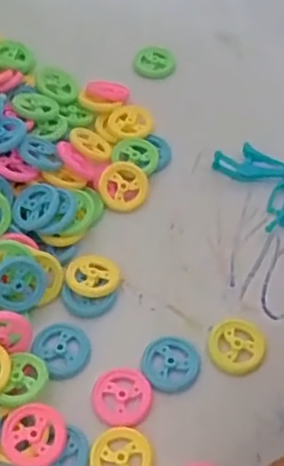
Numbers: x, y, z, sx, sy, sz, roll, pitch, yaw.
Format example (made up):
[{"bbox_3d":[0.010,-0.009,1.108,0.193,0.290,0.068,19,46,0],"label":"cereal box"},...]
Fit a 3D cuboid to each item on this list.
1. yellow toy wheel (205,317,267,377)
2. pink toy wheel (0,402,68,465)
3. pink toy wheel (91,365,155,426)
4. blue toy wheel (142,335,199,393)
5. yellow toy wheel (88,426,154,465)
[{"bbox_3d":[0.050,0.059,0.339,0.031,0.004,0.032,1,56,-1],"label":"yellow toy wheel"},{"bbox_3d":[-0.050,0.095,0.301,0.029,0.004,0.029,7,60,-13],"label":"pink toy wheel"},{"bbox_3d":[-0.009,0.081,0.321,0.030,0.004,0.030,1,56,-1],"label":"pink toy wheel"},{"bbox_3d":[0.015,0.067,0.332,0.029,0.004,0.030,1,56,-1],"label":"blue toy wheel"},{"bbox_3d":[-0.010,0.107,0.304,0.029,0.004,0.029,1,56,-1],"label":"yellow toy wheel"}]

